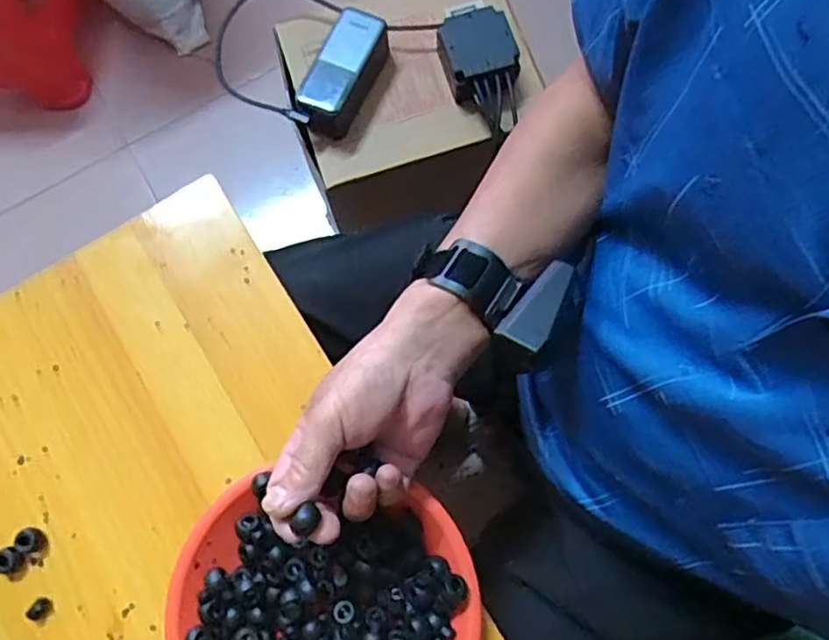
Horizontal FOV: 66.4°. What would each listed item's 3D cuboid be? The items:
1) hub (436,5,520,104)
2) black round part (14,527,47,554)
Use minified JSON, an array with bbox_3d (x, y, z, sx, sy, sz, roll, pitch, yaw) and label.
[{"bbox_3d":[0.072,-0.298,0.720,0.087,0.042,0.087,0,84,-1],"label":"hub"},{"bbox_3d":[-0.270,0.155,0.444,0.020,0.013,0.017,-6,76,0],"label":"black round part"}]

